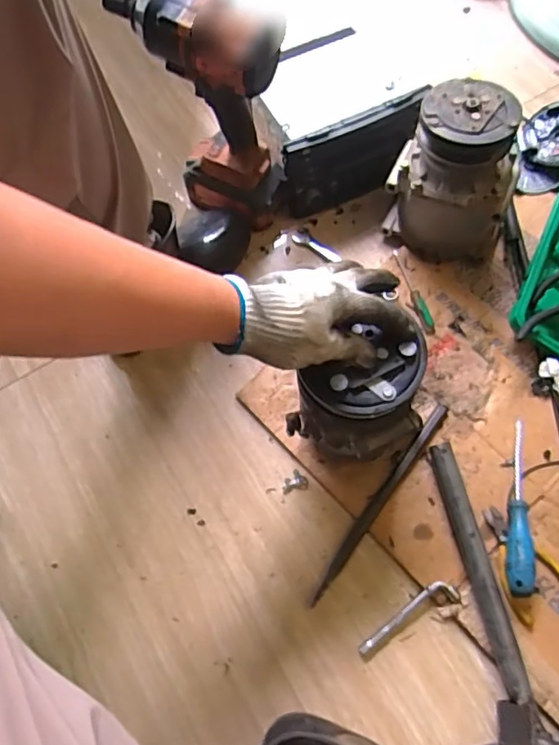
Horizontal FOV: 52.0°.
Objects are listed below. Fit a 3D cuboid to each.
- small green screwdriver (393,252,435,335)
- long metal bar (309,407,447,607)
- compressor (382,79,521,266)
[{"bbox_3d":[0.173,-0.109,0.745,0.018,0.012,0.133,-15,67,-3],"label":"small green screwdriver"},{"bbox_3d":[0.114,0.142,0.644,0.016,0.011,0.262,35,73,16],"label":"long metal bar"},{"bbox_3d":[0.206,-0.237,0.695,0.141,0.192,0.123,6,68,5],"label":"compressor"}]

